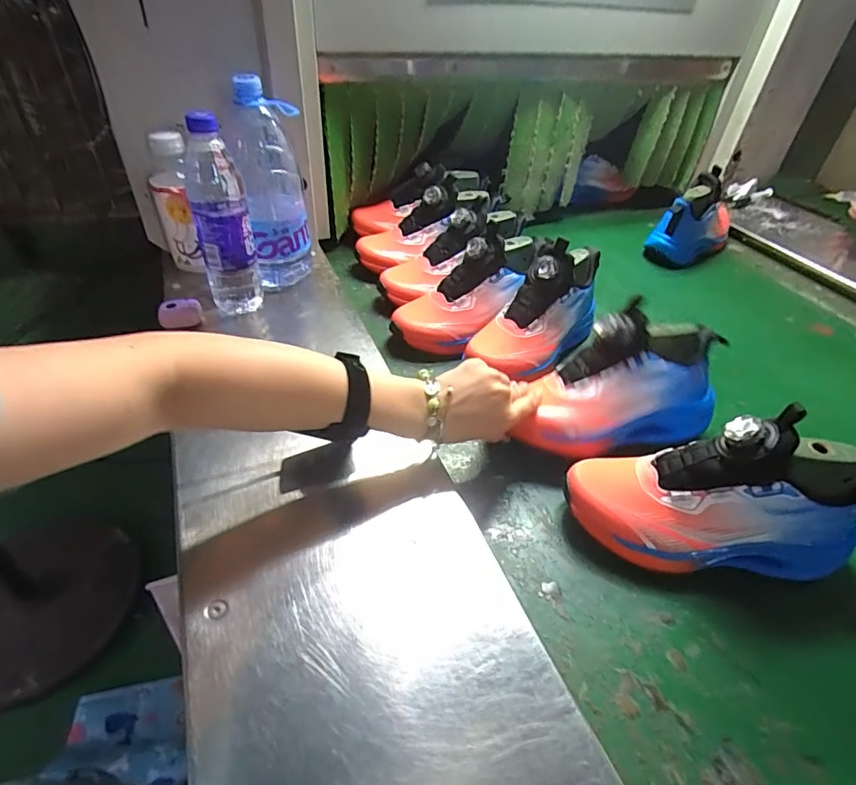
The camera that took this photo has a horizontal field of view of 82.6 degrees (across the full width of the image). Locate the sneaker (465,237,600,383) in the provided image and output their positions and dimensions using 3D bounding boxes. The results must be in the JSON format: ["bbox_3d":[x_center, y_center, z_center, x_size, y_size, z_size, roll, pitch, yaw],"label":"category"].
[{"bbox_3d":[0.156,-0.117,0.637,0.113,0.117,0.212,26,46,22],"label":"sneaker"}]

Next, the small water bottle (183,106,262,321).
[{"bbox_3d":[-0.244,-0.202,0.583,0.062,0.229,0.055,-14,45,-20],"label":"small water bottle"}]

